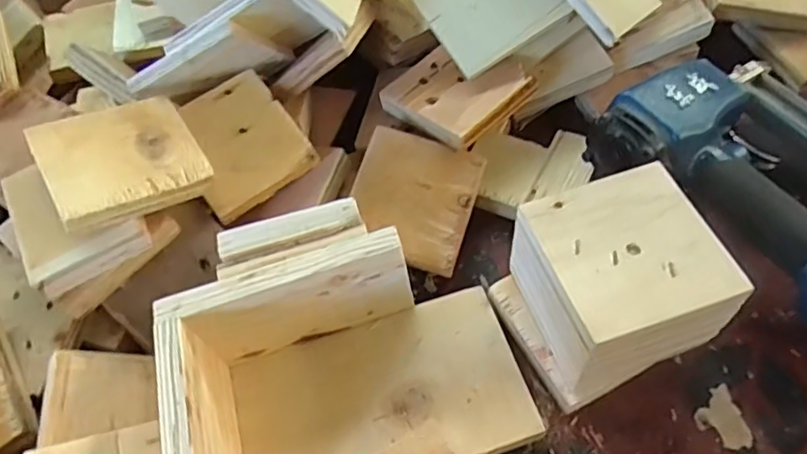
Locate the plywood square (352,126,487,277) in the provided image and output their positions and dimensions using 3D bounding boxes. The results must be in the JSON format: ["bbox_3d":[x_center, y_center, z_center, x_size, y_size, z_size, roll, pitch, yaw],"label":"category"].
[{"bbox_3d":[0.007,-0.020,0.431,0.083,0.005,0.092,17,73,4],"label":"plywood square"}]

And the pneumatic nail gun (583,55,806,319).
[{"bbox_3d":[0.272,-0.018,0.395,0.153,0.085,0.258,-38,61,-19],"label":"pneumatic nail gun"}]

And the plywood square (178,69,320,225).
[{"bbox_3d":[-0.119,-0.061,0.435,0.082,0.012,0.087,-36,85,-20],"label":"plywood square"}]

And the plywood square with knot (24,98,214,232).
[{"bbox_3d":[-0.179,-0.044,0.381,0.088,0.011,0.084,-24,61,-28],"label":"plywood square with knot"}]

